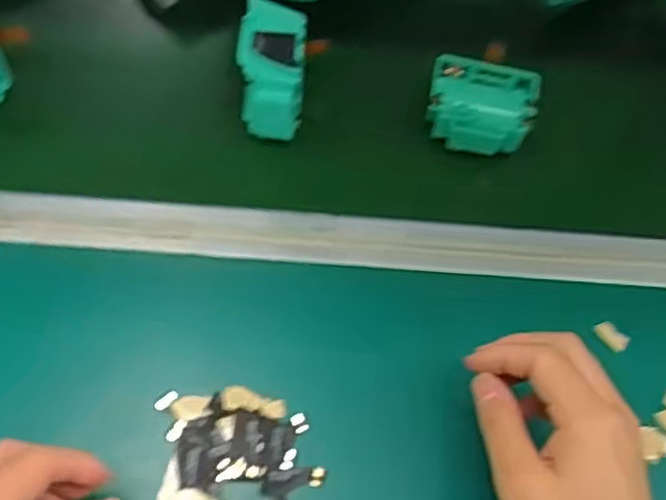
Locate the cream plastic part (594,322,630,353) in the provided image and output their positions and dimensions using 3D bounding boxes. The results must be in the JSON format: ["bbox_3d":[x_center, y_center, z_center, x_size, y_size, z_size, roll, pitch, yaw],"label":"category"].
[{"bbox_3d":[0.176,0.054,0.436,0.021,0.008,0.012,41,66,18],"label":"cream plastic part"}]

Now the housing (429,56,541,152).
[{"bbox_3d":[0.106,-0.102,0.493,0.073,0.026,0.063,11,60,3],"label":"housing"}]

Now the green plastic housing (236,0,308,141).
[{"bbox_3d":[-0.042,-0.119,0.479,0.042,0.069,0.072,4,60,-1],"label":"green plastic housing"}]

